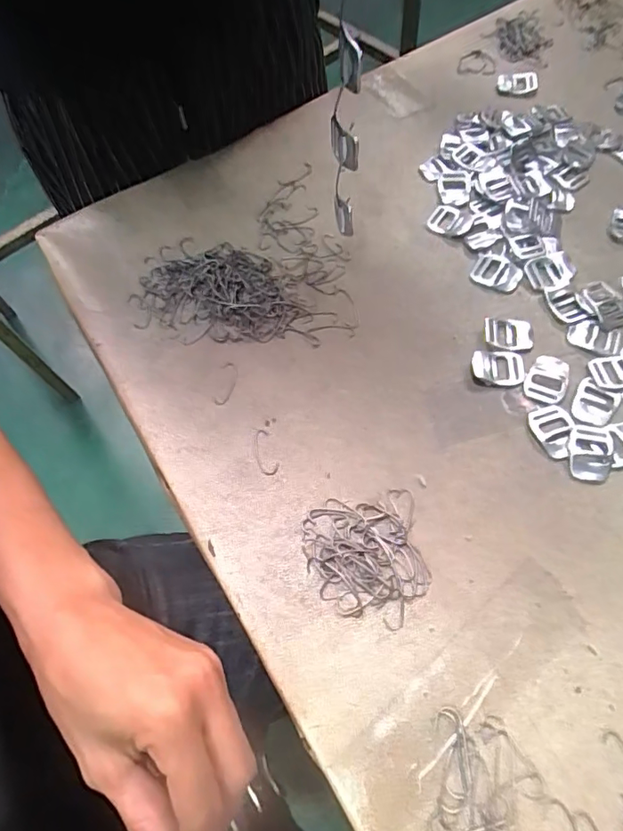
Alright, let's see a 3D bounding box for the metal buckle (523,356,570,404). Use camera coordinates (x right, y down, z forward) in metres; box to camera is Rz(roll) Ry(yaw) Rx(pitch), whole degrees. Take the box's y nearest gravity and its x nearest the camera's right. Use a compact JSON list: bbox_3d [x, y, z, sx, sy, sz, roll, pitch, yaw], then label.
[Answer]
[{"bbox_3d":[0.175,-0.028,0.380,0.027,0.004,0.039,22,67,14],"label":"metal buckle"}]

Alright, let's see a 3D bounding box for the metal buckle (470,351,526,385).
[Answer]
[{"bbox_3d":[0.142,-0.037,0.387,0.040,0.006,0.028,0,64,4],"label":"metal buckle"}]

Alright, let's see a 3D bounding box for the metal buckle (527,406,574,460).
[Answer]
[{"bbox_3d":[0.171,0.011,0.361,0.030,0.004,0.038,-13,63,-3],"label":"metal buckle"}]

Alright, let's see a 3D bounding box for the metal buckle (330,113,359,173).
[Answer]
[{"bbox_3d":[0.023,-0.193,0.364,0.010,0.029,0.032,-20,65,-8],"label":"metal buckle"}]

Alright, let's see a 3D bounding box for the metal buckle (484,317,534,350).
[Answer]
[{"bbox_3d":[0.154,-0.064,0.400,0.037,0.006,0.027,8,64,8],"label":"metal buckle"}]

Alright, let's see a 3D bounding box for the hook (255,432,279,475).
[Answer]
[{"bbox_3d":[-0.034,0.027,0.376,0.014,0.004,0.037,-19,64,-5],"label":"hook"}]

